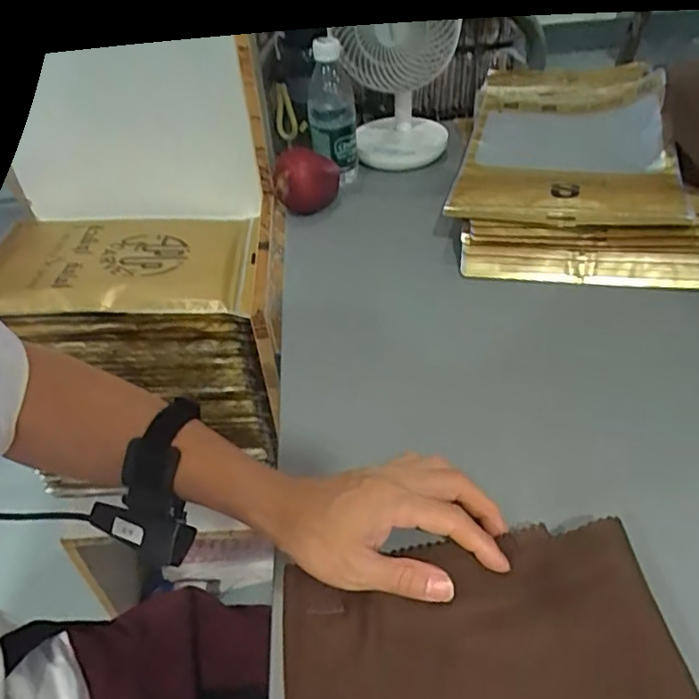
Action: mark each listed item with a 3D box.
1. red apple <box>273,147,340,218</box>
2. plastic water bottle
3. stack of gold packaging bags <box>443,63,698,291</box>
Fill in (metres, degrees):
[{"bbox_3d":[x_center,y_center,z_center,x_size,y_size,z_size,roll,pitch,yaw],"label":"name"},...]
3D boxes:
[{"bbox_3d":[-0.053,-0.205,0.771,0.082,0.073,0.066,-6,41,0],"label":"red apple"},{"bbox_3d":[-0.022,-0.297,0.782,0.060,0.172,0.058,-6,41,0],"label":"plastic water bottle"},{"bbox_3d":[0.283,-0.249,0.801,0.264,0.076,0.511,5,43,12],"label":"stack of gold packaging bags"}]

